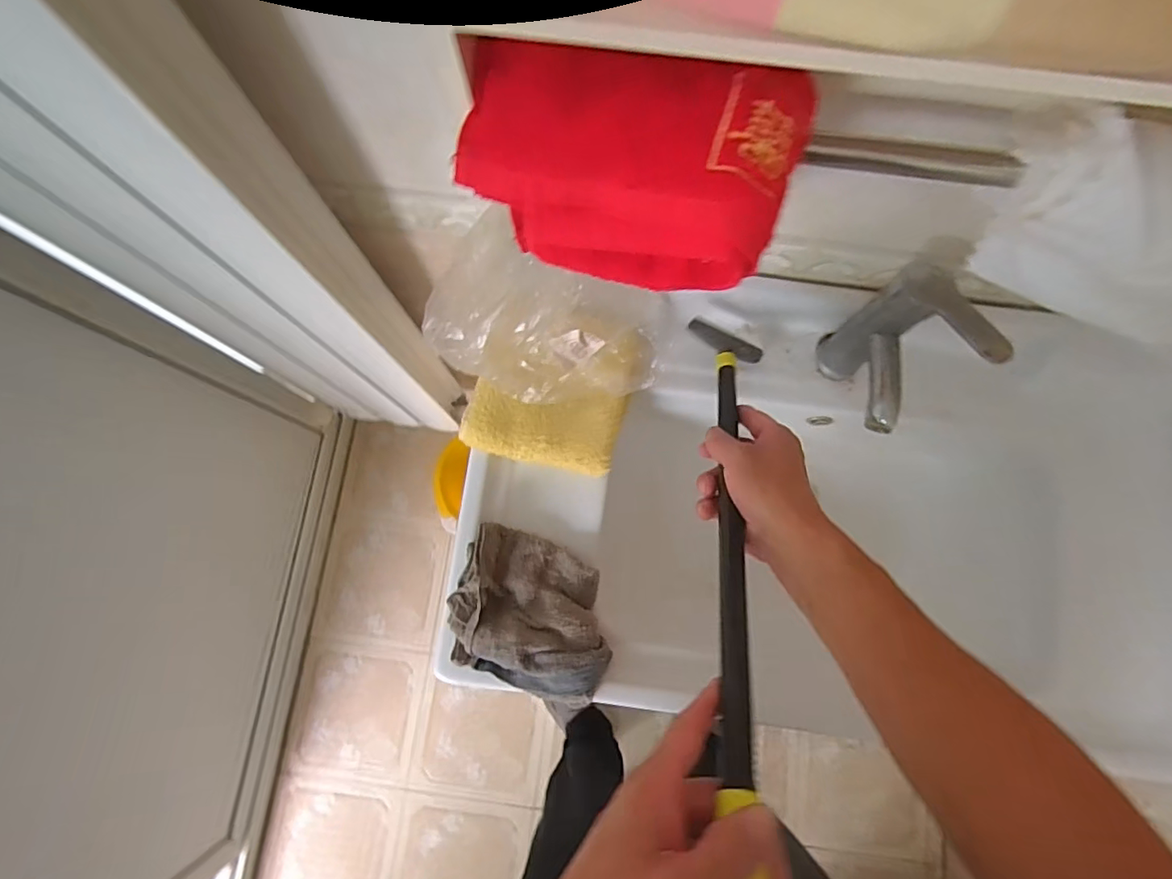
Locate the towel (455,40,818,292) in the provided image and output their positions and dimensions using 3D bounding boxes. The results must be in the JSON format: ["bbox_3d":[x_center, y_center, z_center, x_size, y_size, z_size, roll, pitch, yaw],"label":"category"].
[{"bbox_3d":[0.020,-0.145,0.311,0.184,0.118,0.065,13,40,8],"label":"towel"}]

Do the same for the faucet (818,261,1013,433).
[{"bbox_3d":[0.283,-0.072,0.537,0.094,0.173,0.108,-34,80,-7],"label":"faucet"}]

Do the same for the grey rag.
[{"bbox_3d":[-0.052,0.176,0.549,0.166,0.039,0.137,25,79,5],"label":"grey rag"}]

